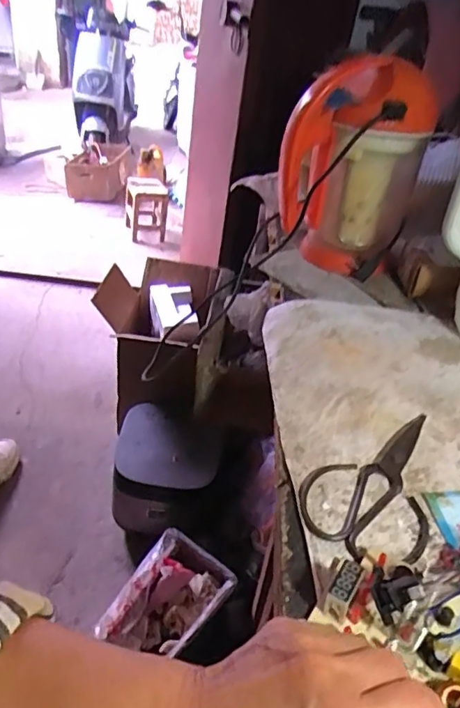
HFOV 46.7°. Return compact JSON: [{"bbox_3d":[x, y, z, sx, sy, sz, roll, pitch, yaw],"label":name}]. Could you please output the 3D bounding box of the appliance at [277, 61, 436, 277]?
[{"bbox_3d":[0.176,-0.260,0.783,0.203,0.273,0.148,8,34,4],"label":"appliance"}]

